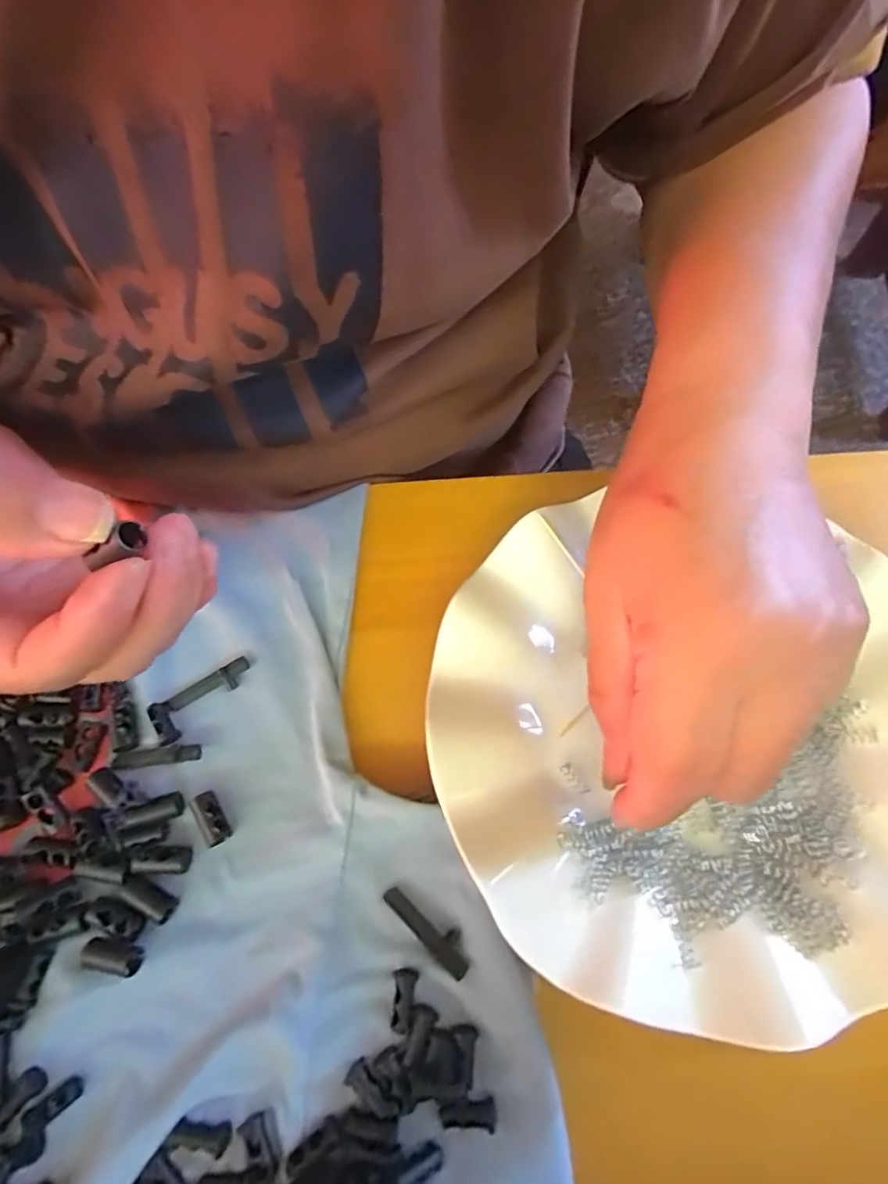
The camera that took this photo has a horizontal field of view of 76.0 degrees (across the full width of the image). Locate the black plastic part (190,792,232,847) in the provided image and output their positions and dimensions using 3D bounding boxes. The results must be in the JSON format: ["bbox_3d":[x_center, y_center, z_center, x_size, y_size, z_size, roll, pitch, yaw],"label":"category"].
[{"bbox_3d":[-0.084,0.082,0.206,0.009,0.006,0.018,-29,69,-10],"label":"black plastic part"}]

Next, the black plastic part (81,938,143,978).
[{"bbox_3d":[-0.109,0.119,0.186,0.018,0.009,0.009,10,68,6],"label":"black plastic part"}]

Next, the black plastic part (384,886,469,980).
[{"bbox_3d":[-0.005,0.113,0.192,0.035,0.004,0.011,41,74,17],"label":"black plastic part"}]

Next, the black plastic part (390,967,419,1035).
[{"bbox_3d":[-0.013,0.132,0.183,0.007,0.004,0.018,2,67,3],"label":"black plastic part"}]

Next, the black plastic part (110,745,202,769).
[{"bbox_3d":[-0.109,0.062,0.215,0.035,0.004,0.007,-7,67,-1],"label":"black plastic part"}]

